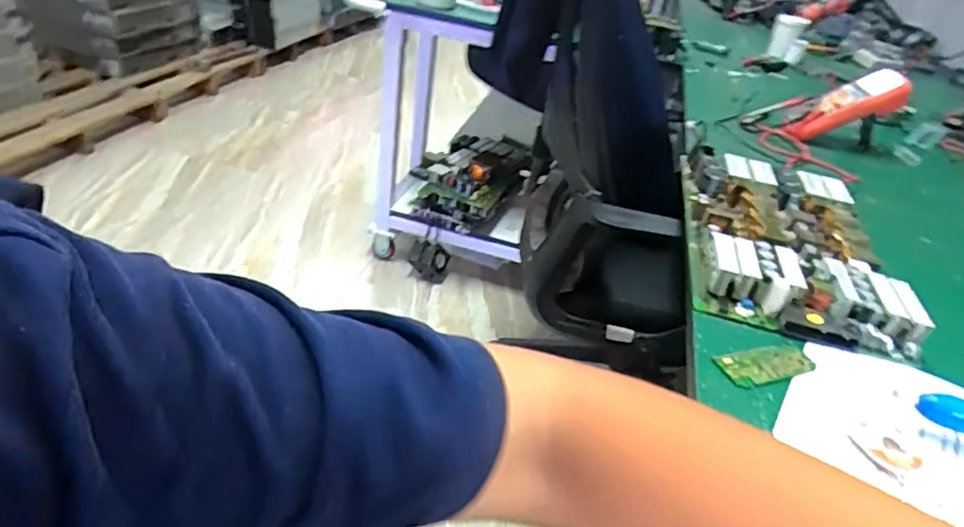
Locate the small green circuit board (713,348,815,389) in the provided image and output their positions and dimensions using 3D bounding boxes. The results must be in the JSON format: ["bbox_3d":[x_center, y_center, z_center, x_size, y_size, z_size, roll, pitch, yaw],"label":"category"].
[{"bbox_3d":[0.234,0.083,0.489,0.086,0.008,0.033,-6,35,-20],"label":"small green circuit board"}]

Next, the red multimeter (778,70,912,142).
[{"bbox_3d":[0.595,-0.254,0.990,0.200,0.066,0.047,-23,33,7],"label":"red multimeter"}]

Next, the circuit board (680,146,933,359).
[{"bbox_3d":[0.330,-0.034,0.664,0.195,0.043,0.342,15,34,7],"label":"circuit board"}]

